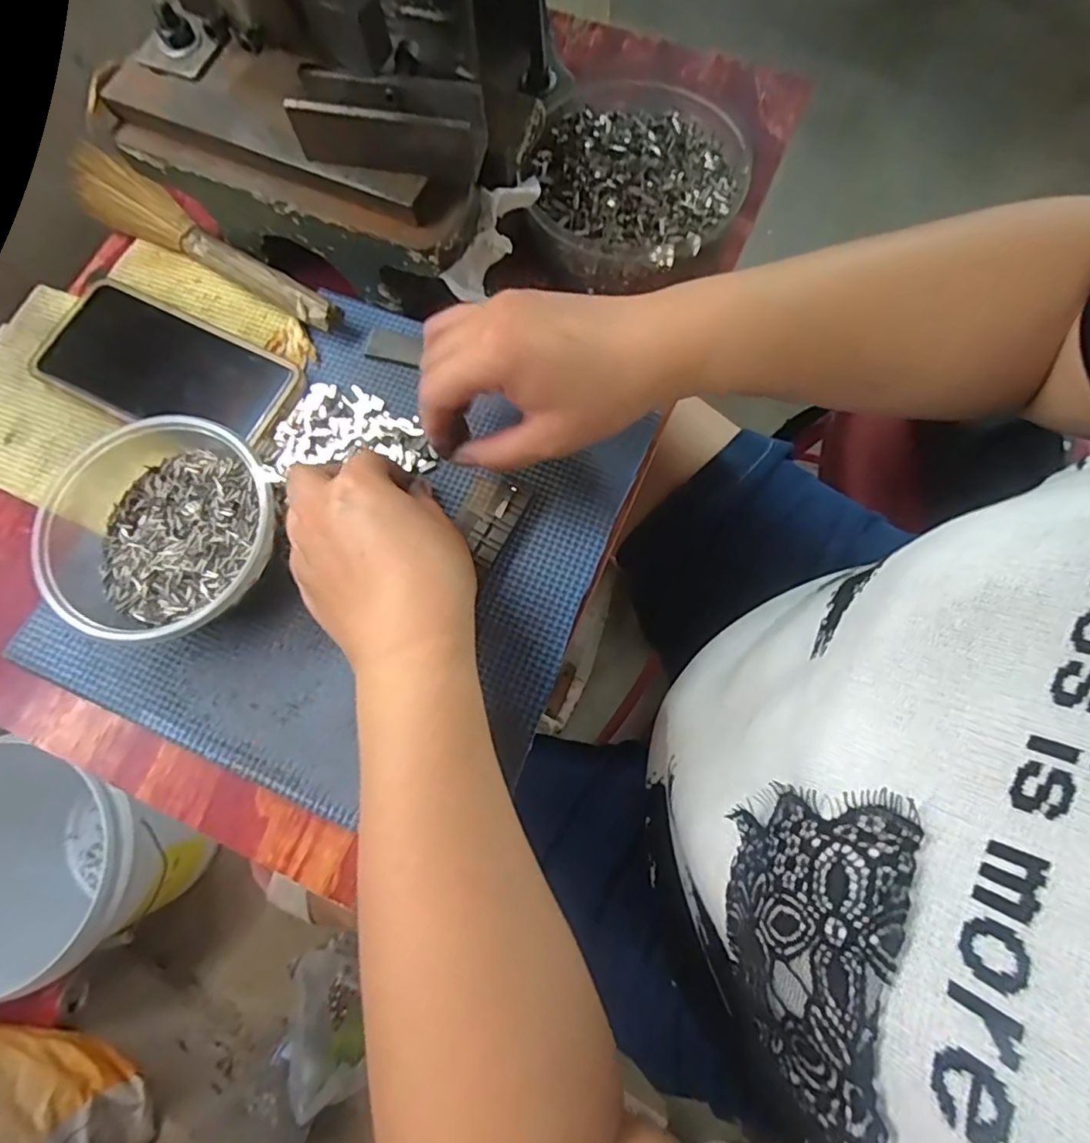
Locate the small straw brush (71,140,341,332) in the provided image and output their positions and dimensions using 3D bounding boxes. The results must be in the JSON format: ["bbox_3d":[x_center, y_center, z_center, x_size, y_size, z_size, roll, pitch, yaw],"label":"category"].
[{"bbox_3d":[-0.222,-0.209,0.378,0.236,0.023,0.035,34,78,10],"label":"small straw brush"}]

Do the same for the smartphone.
[{"bbox_3d":[-0.225,-0.120,0.358,0.149,0.010,0.073,24,76,8],"label":"smartphone"}]

